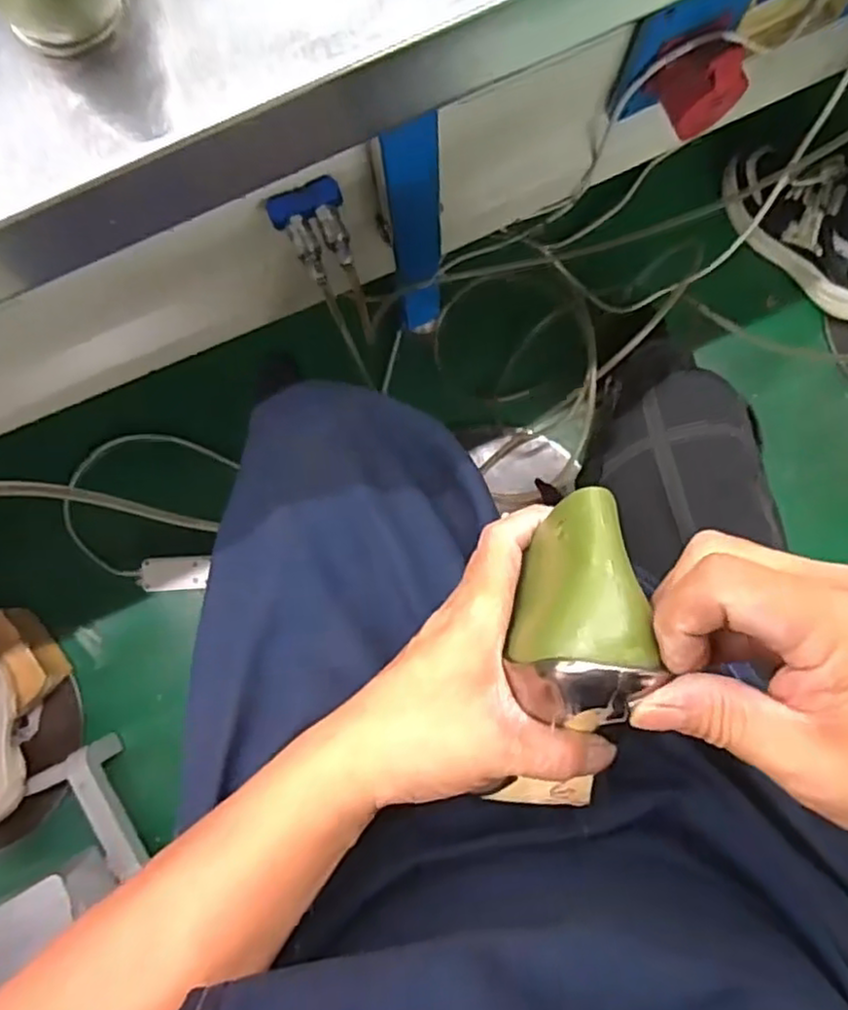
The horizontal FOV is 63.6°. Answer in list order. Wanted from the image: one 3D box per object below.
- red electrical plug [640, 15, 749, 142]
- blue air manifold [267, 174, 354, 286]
[{"bbox_3d":[0.254,-0.392,0.632,0.060,0.065,0.072,-31,85,-1],"label":"red electrical plug"},{"bbox_3d":[-0.096,-0.247,0.617,0.064,0.022,0.081,-24,85,0],"label":"blue air manifold"}]

